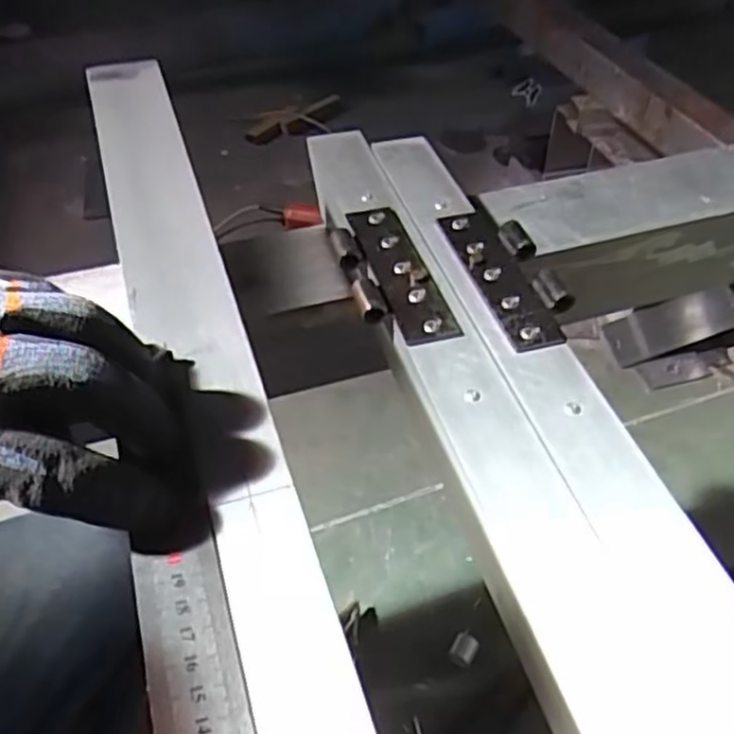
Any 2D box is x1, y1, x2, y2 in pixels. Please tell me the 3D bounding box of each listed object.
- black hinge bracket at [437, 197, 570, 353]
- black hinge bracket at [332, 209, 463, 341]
[{"bbox_3d":[0.100,-0.074,0.529,0.055,0.014,0.159,-11,48,-11],"label":"black hinge bracket"},{"bbox_3d":[0.014,-0.068,0.523,0.058,0.013,0.143,-11,48,-12],"label":"black hinge bracket"}]

